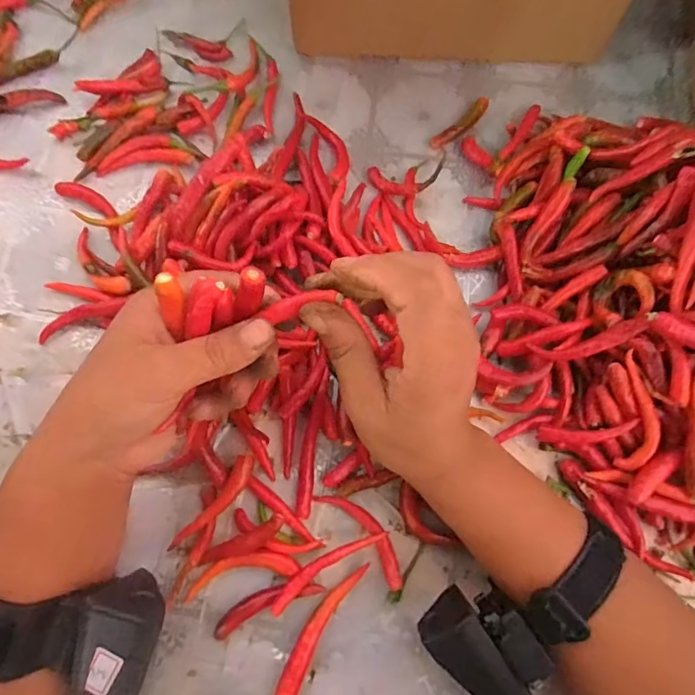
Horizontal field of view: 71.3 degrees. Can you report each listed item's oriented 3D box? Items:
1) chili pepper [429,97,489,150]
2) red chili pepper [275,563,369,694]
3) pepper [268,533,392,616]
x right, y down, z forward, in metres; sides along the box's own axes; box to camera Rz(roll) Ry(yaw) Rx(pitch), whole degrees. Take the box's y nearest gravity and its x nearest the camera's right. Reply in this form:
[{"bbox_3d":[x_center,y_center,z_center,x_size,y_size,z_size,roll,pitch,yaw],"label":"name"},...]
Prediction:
[{"bbox_3d":[0.092,-0.177,0.390,0.058,0.015,0.015,-39,78,-13],"label":"chili pepper"},{"bbox_3d":[-0.017,0.164,0.280,0.015,0.011,0.086,30,74,7],"label":"red chili pepper"},{"bbox_3d":[-0.012,0.130,0.289,0.077,0.013,0.012,-32,76,-11],"label":"pepper"}]

